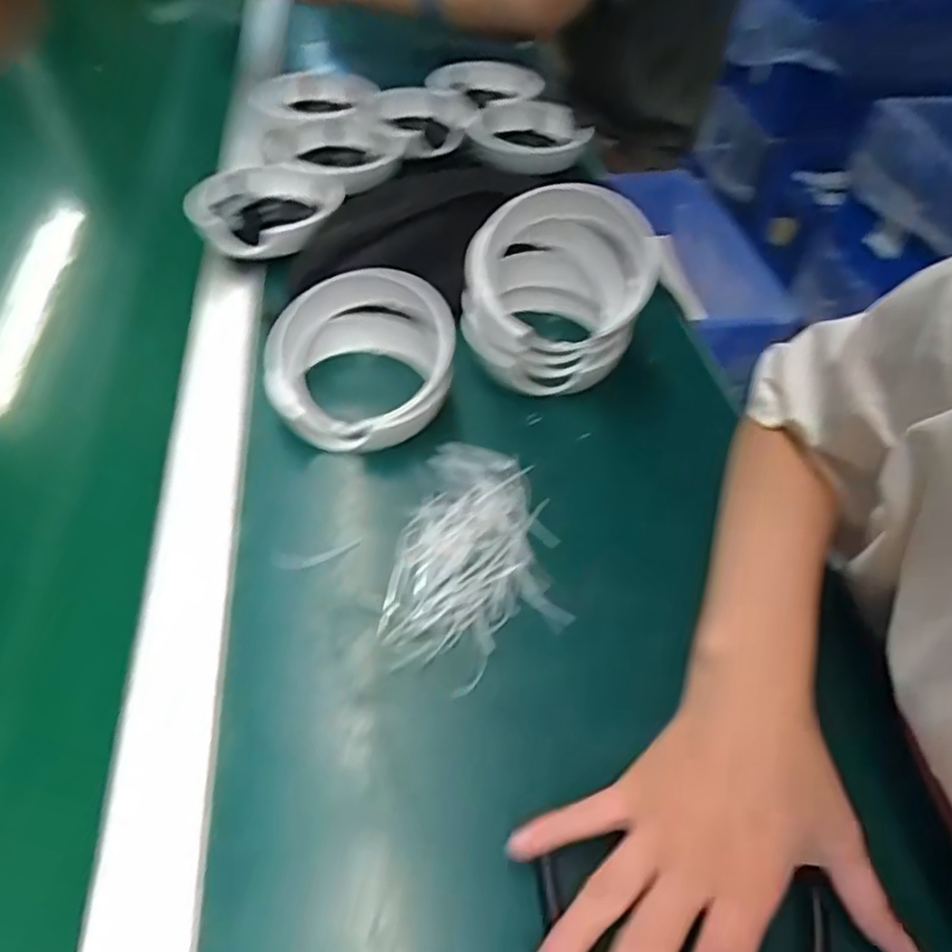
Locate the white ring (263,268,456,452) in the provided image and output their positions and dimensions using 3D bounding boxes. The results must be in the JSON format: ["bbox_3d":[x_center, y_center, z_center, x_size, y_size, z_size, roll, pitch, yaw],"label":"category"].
[{"bbox_3d":[-0.076,-0.078,0.456,0.122,0.061,0.118,2,49,-2],"label":"white ring"}]

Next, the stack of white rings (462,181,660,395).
[{"bbox_3d":[0.057,-0.136,0.490,0.125,0.101,0.117,5,49,0],"label":"stack of white rings"}]

